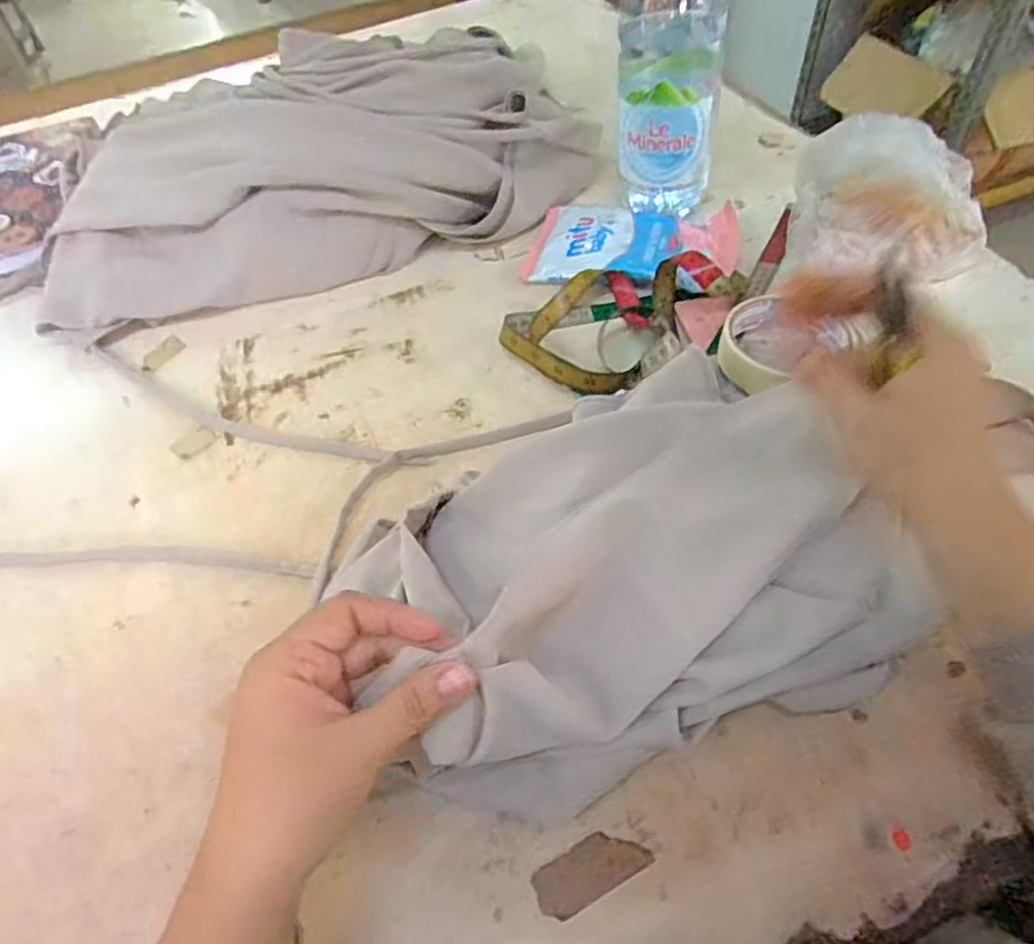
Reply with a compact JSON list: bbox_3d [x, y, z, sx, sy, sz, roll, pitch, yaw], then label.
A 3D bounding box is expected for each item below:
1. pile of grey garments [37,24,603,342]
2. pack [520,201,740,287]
[{"bbox_3d":[-0.183,-0.281,0.623,0.514,0.143,0.189,-16,52,-6],"label":"pile of grey garments"},{"bbox_3d":[0.102,-0.201,0.588,0.176,0.024,0.098,9,54,13],"label":"pack"}]

